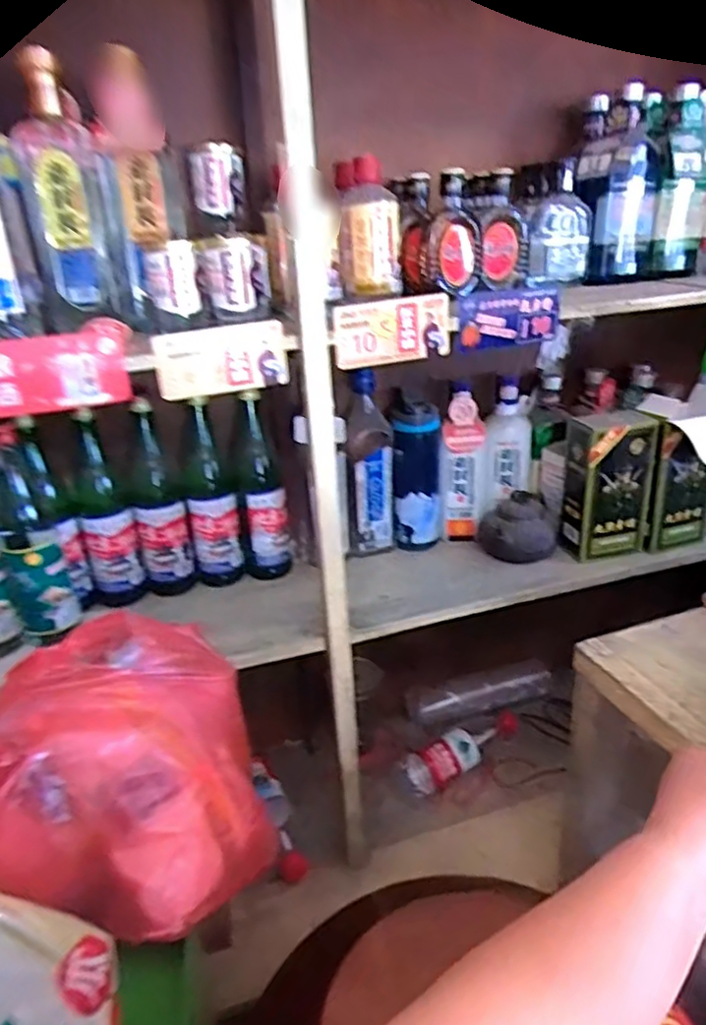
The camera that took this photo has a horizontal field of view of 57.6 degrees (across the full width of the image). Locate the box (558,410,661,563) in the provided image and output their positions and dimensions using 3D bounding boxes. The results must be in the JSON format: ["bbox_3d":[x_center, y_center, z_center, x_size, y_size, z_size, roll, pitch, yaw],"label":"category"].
[{"bbox_3d":[0.335,-0.036,0.857,0.098,0.183,0.069,-8,23,-12],"label":"box"}]

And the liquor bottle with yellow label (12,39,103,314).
[{"bbox_3d":[-0.269,-0.298,0.599,0.065,0.191,0.047,-12,24,-19],"label":"liquor bottle with yellow label"}]

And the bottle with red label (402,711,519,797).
[{"bbox_3d":[0.178,0.366,0.995,0.226,0.061,0.053,-17,26,-29],"label":"bottle with red label"}]

